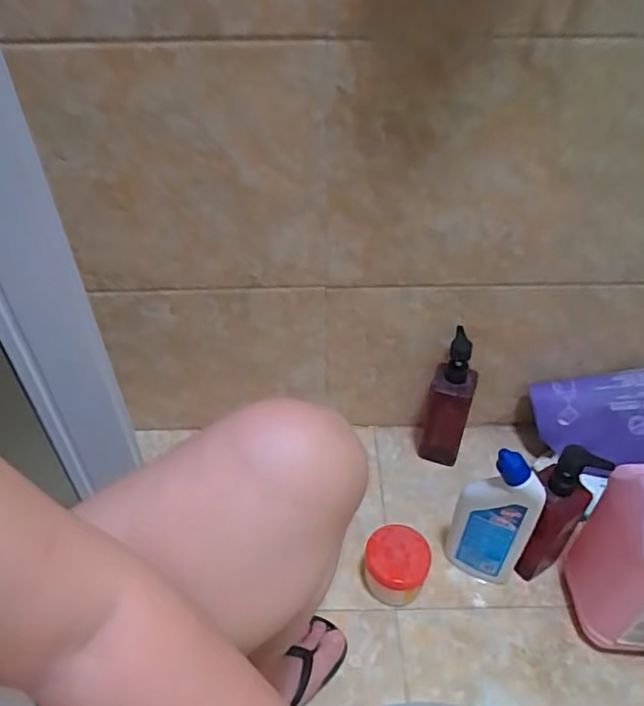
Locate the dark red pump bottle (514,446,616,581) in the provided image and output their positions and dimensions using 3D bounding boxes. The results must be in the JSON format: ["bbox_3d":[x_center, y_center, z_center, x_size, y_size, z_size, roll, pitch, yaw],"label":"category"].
[{"bbox_3d":[0.253,0.178,0.619,0.060,0.198,0.050,1,43,2],"label":"dark red pump bottle"}]

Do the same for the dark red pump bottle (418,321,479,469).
[{"bbox_3d":[0.156,0.059,0.699,0.053,0.192,0.040,12,44,13],"label":"dark red pump bottle"}]

